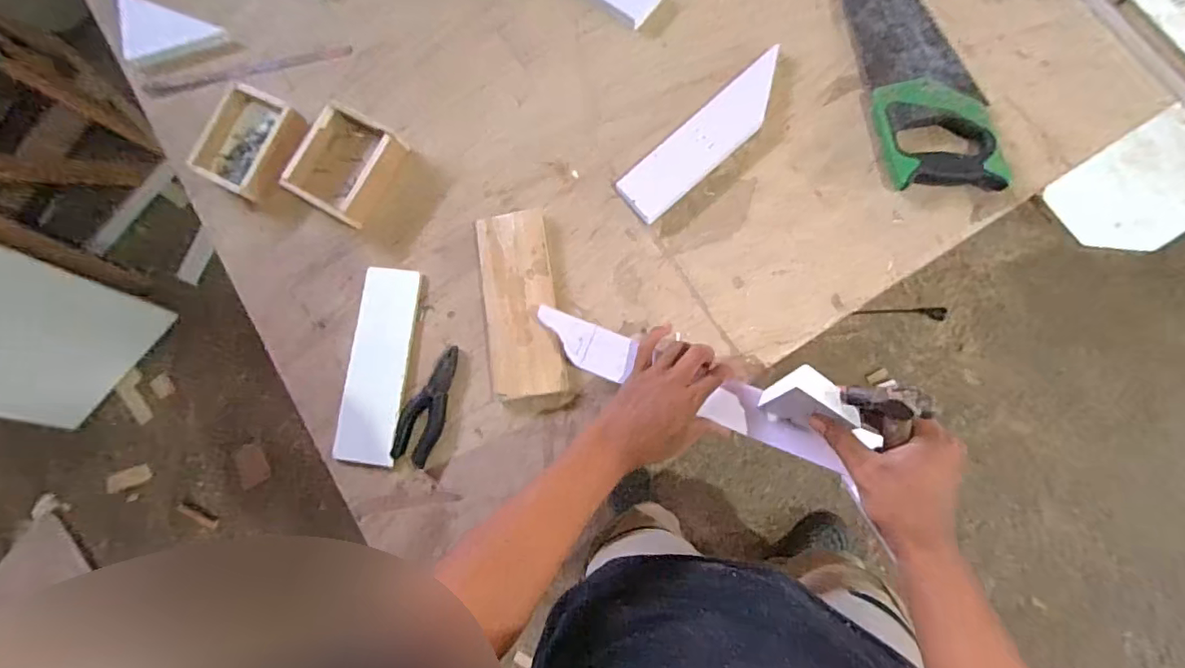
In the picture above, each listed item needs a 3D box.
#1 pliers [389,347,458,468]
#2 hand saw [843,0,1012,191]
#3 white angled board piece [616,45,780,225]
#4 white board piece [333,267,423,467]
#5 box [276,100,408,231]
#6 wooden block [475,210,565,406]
[{"bbox_3d":[-0.198,0.086,0.664,0.051,0.009,0.146,22,86,9],"label":"pliers"},{"bbox_3d":[0.367,-0.363,0.645,0.117,0.030,0.416,-11,82,5],"label":"hand saw"},{"bbox_3d":[0.139,-0.236,0.660,0.245,0.019,0.065,-41,80,0],"label":"white angled board piece"},{"bbox_3d":[-0.265,0.038,0.679,0.078,0.012,0.238,7,84,7],"label":"white board piece"},{"bbox_3d":[-0.311,-0.213,0.694,0.108,0.045,0.125,32,87,9],"label":"box"},{"bbox_3d":[-0.086,-0.035,0.656,0.089,0.025,0.227,-8,82,4],"label":"wooden block"}]

